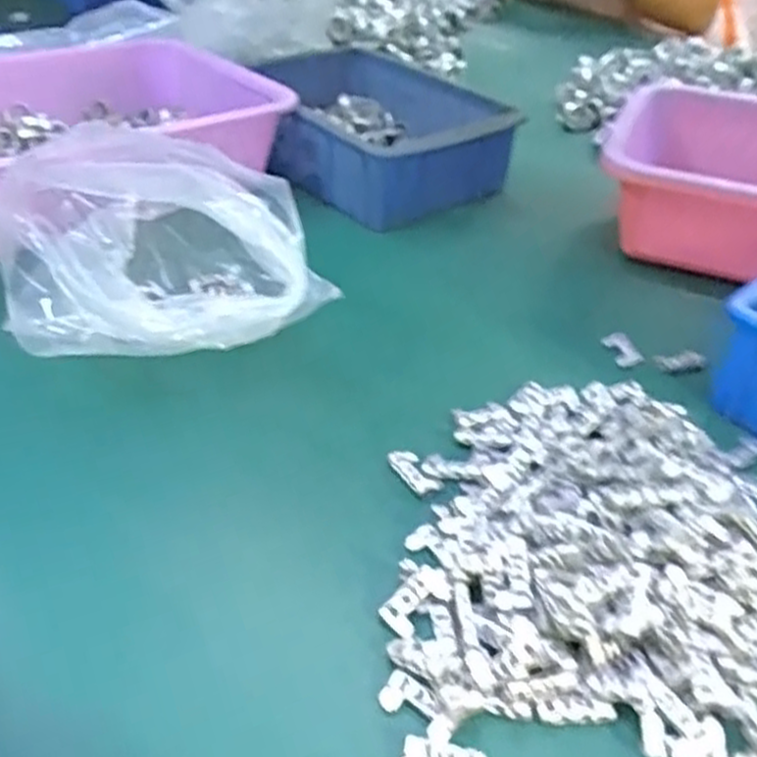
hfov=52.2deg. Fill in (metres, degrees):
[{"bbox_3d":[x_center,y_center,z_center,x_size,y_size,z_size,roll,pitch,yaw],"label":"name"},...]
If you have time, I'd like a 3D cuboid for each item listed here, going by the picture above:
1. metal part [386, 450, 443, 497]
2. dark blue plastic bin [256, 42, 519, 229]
[{"bbox_3d":[0.019,0.049,0.407,0.016,0.006,0.033,-17,43,-25],"label":"metal part"},{"bbox_3d":[-0.013,-0.231,0.722,0.177,0.077,0.252,-27,48,-34],"label":"dark blue plastic bin"}]

